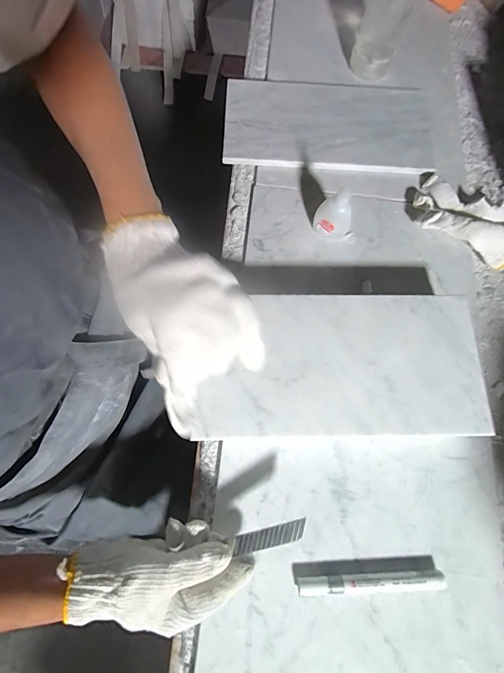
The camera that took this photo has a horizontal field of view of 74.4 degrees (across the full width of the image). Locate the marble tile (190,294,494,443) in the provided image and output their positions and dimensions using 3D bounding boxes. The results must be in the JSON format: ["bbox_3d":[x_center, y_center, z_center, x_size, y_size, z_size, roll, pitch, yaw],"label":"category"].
[{"bbox_3d":[0.095,0.028,0.348,0.288,0.008,0.153,0,72,-2],"label":"marble tile"}]

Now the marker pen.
[{"bbox_3d":[0.118,0.243,0.327,0.144,0.013,0.018,-2,72,-2],"label":"marker pen"}]

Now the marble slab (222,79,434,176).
[{"bbox_3d":[0.110,-0.307,0.492,0.297,0.021,0.162,6,72,0],"label":"marble slab"}]

